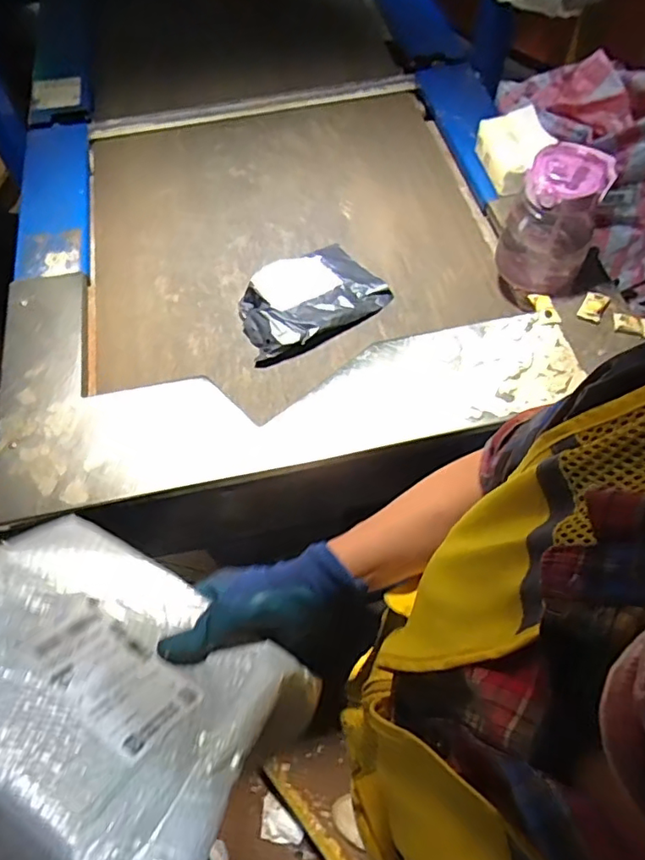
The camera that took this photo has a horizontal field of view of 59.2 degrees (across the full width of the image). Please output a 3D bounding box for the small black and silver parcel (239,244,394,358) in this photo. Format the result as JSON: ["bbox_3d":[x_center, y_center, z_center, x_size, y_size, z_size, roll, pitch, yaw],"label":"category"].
[{"bbox_3d":[-0.018,-0.199,0.827,0.214,0.059,0.137,-30,64,-13],"label":"small black and silver parcel"}]

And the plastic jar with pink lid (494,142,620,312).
[{"bbox_3d":[0.311,-0.269,0.787,0.114,0.201,0.123,-1,62,2],"label":"plastic jar with pink lid"}]

